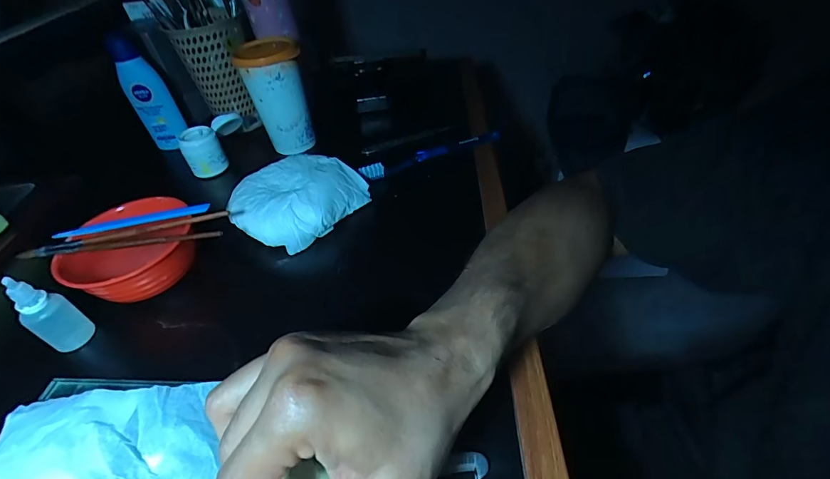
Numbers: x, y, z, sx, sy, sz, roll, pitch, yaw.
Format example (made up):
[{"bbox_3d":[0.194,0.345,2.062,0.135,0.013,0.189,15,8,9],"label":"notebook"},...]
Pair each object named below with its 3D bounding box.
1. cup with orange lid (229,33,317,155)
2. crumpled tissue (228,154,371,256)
[{"bbox_3d":[-0.170,-0.178,0.507,0.070,0.122,0.073,-17,44,-12],"label":"cup with orange lid"},{"bbox_3d":[-0.128,-0.047,0.425,0.116,0.037,0.119,22,50,27],"label":"crumpled tissue"}]

